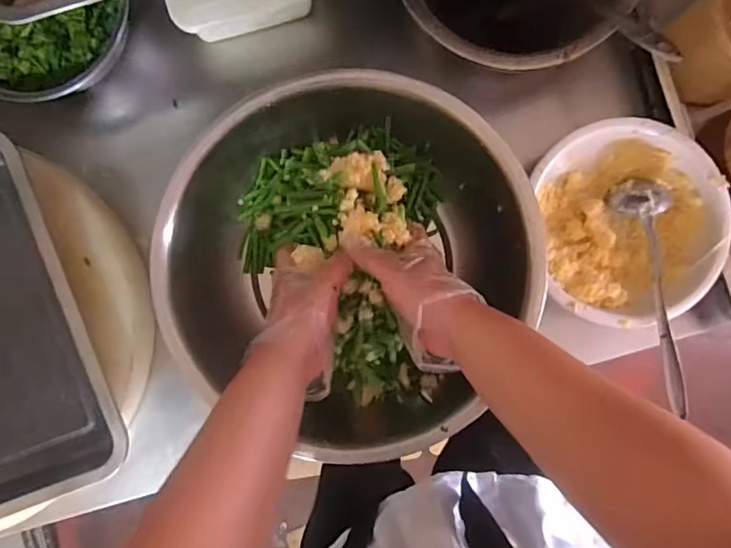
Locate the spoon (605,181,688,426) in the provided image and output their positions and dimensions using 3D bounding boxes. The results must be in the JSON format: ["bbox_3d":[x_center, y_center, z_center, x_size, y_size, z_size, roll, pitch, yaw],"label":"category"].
[{"bbox_3d":[0.313,0.020,0.580,0.053,0.043,0.254,-1,90,1],"label":"spoon"}]

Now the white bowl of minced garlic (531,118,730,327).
[{"bbox_3d":[0.298,-0.059,0.610,0.195,0.069,0.219,-8,90,1],"label":"white bowl of minced garlic"}]

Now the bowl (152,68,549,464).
[{"bbox_3d":[-0.011,-0.027,0.586,0.382,0.148,0.347,12,91,1],"label":"bowl"}]

